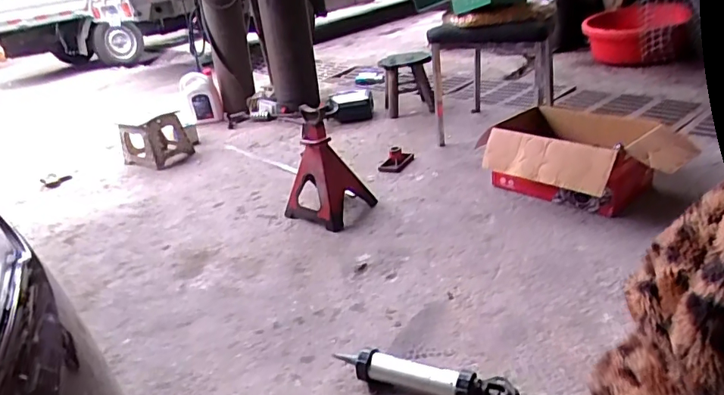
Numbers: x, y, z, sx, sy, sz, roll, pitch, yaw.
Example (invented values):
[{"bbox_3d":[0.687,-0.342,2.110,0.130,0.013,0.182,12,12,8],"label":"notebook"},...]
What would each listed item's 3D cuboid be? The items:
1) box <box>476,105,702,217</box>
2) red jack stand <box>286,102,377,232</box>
[{"bbox_3d":[0.719,-0.129,1.567,0.469,0.228,0.530,-30,32,-34],"label":"box"},{"bbox_3d":[-0.143,-0.121,1.694,0.237,0.380,0.221,14,35,41],"label":"red jack stand"}]

